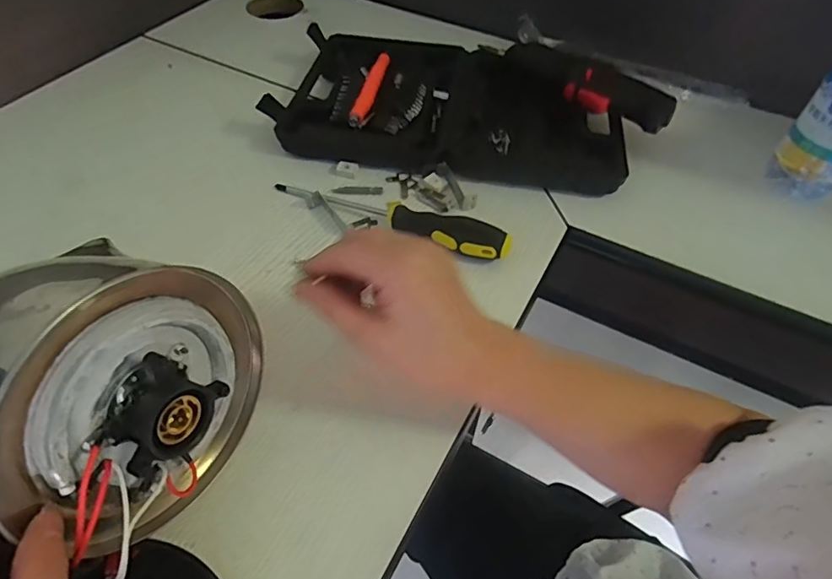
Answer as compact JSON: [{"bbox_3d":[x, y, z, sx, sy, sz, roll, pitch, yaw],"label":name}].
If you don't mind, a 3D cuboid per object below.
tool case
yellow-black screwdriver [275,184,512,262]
[{"bbox_3d":[0.053,-0.211,0.527,0.381,0.062,0.221,9,52,5],"label":"tool case"},{"bbox_3d":[-0.025,-0.070,0.439,0.220,0.026,0.029,22,55,15],"label":"yellow-black screwdriver"}]

